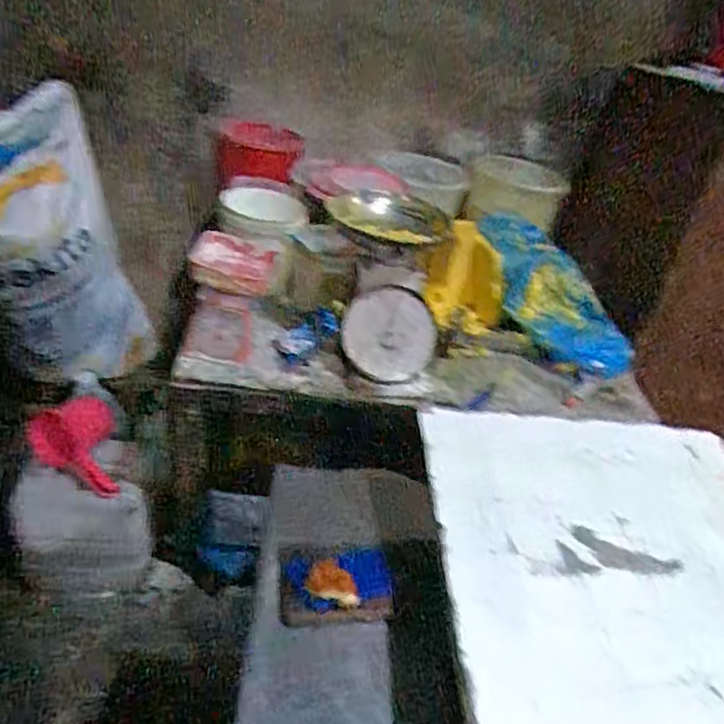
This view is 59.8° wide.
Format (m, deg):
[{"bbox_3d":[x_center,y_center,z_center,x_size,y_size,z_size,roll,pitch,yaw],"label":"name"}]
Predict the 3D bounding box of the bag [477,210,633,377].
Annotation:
[{"bbox_3d":[0.421,-0.154,1.426,0.116,0.165,0.458,-29,81,-45],"label":"bag"}]

